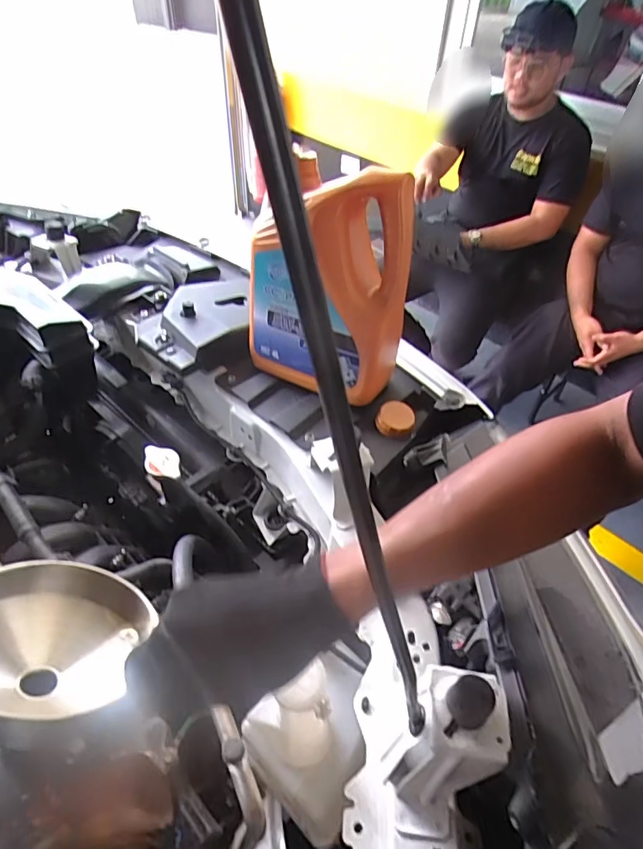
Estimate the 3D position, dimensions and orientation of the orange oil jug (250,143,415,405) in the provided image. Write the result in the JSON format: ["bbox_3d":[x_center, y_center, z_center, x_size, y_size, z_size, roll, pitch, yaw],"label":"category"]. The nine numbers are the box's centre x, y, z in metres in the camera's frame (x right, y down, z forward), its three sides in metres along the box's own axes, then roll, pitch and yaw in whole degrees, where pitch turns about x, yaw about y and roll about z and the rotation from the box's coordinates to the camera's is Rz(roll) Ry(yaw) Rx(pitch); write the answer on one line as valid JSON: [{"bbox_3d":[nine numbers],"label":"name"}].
[{"bbox_3d":[0.012,-0.172,0.650,0.196,0.287,0.115,16,47,12],"label":"orange oil jug"}]

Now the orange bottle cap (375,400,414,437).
[{"bbox_3d":[0.101,-0.011,0.693,0.050,0.022,0.051,1,46,-1],"label":"orange bottle cap"}]

